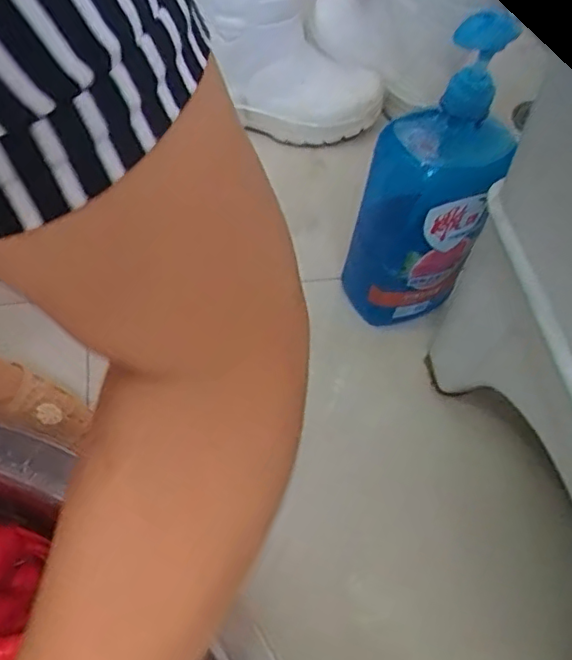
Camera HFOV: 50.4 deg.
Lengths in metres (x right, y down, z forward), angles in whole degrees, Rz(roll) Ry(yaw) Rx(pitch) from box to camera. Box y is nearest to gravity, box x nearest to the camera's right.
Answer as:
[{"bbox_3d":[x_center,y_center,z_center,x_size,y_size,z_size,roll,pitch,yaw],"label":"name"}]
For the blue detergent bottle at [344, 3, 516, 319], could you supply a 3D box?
[{"bbox_3d":[0.120,-0.104,0.545,0.107,0.266,0.091,22,57,10],"label":"blue detergent bottle"}]

